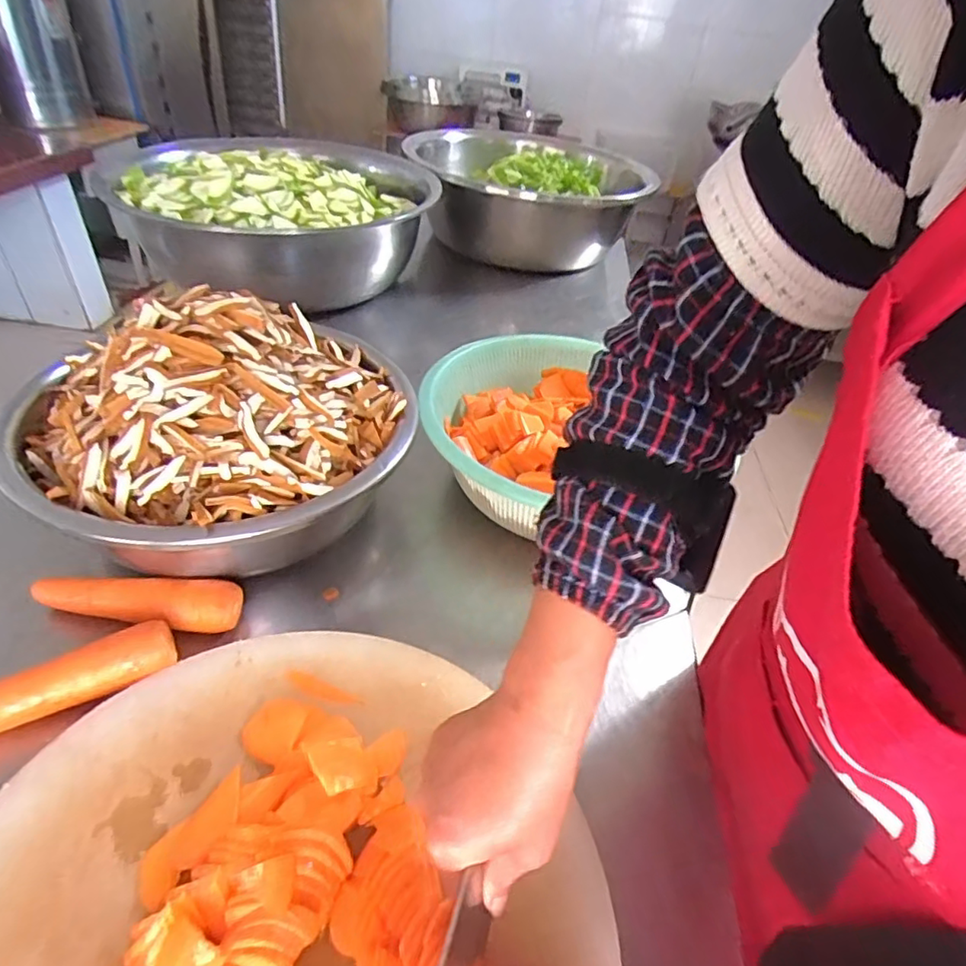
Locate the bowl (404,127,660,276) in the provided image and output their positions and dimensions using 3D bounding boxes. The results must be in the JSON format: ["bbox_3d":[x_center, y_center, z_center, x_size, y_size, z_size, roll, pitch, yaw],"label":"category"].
[{"bbox_3d":[0.090,-0.645,1.381,0.503,0.197,0.486,5,40,-4],"label":"bowl"}]

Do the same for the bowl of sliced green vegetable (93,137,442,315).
[{"bbox_3d":[-0.348,-0.473,1.089,0.533,0.199,0.546,-7,42,-17],"label":"bowl of sliced green vegetable"}]

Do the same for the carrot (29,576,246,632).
[{"bbox_3d":[-0.301,0.098,0.519,0.176,0.033,0.038,7,39,-1],"label":"carrot"}]

